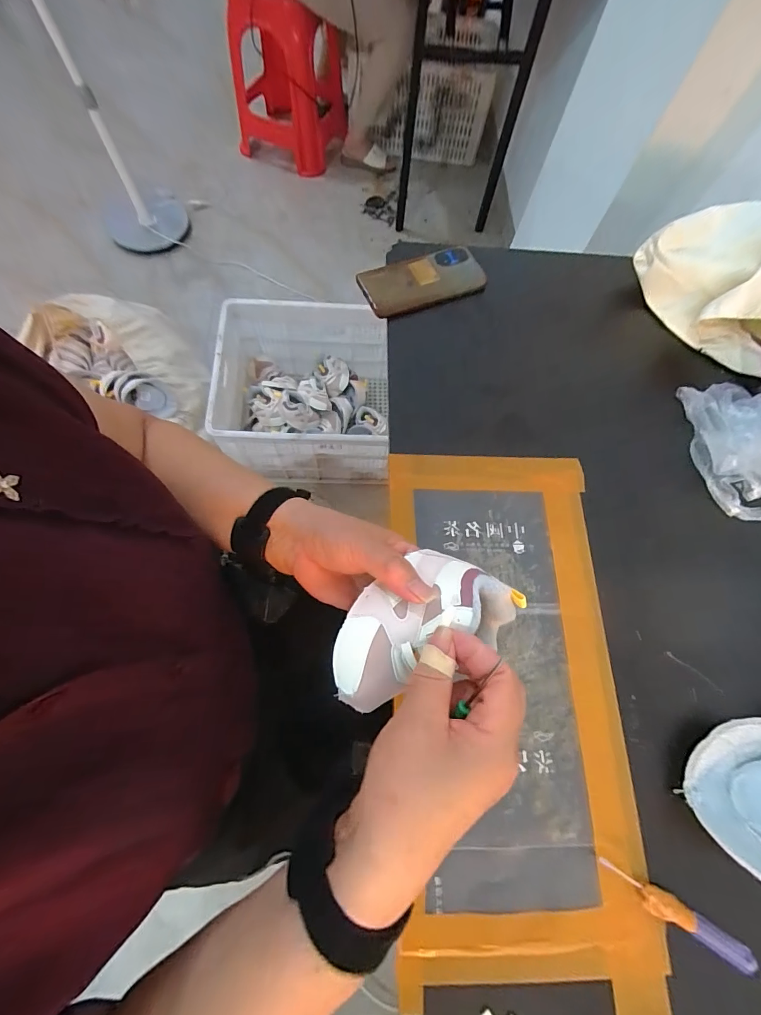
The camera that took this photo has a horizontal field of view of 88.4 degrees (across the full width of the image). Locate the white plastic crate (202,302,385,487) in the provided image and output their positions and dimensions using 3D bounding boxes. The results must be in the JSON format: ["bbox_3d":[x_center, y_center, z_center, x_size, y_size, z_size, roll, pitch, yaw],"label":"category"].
[{"bbox_3d":[-0.208,-0.308,1.125,0.495,0.292,0.412,0,70,-4],"label":"white plastic crate"}]

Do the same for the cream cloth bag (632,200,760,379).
[{"bbox_3d":[0.459,-0.270,0.488,0.265,0.095,0.146,44,73,13],"label":"cream cloth bag"}]

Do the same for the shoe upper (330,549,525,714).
[{"bbox_3d":[0.027,0.080,0.278,0.138,0.048,0.078,-28,73,-6],"label":"shoe upper"}]

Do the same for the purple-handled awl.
[{"bbox_3d":[0.230,0.316,0.305,0.120,0.010,0.019,29,71,8],"label":"purple-handled awl"}]

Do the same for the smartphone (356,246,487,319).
[{"bbox_3d":[0.054,-0.299,0.518,0.158,0.018,0.079,-20,72,-10],"label":"smartphone"}]

